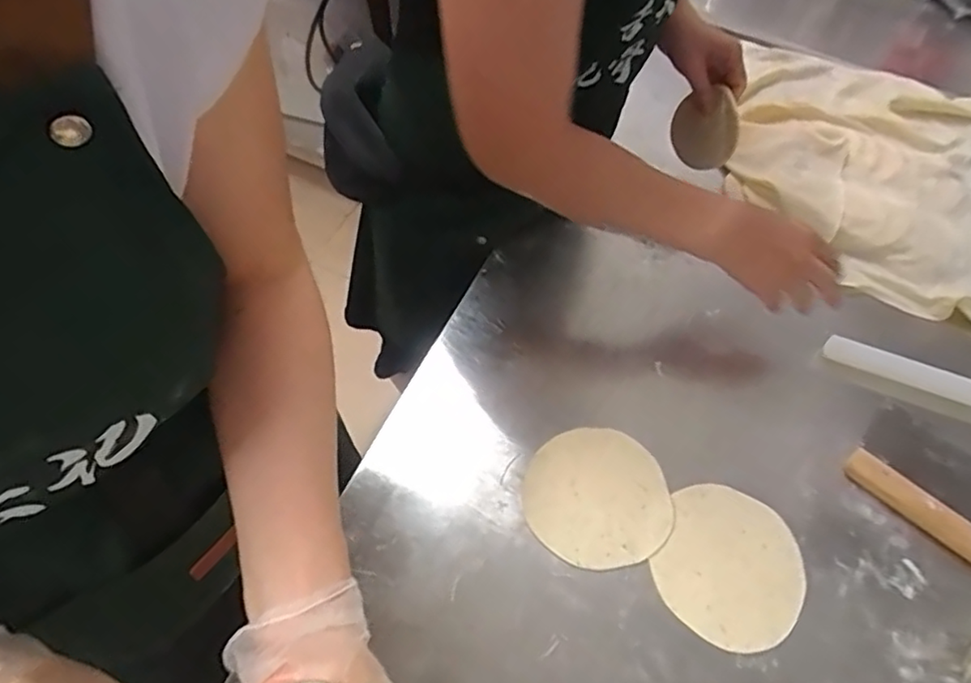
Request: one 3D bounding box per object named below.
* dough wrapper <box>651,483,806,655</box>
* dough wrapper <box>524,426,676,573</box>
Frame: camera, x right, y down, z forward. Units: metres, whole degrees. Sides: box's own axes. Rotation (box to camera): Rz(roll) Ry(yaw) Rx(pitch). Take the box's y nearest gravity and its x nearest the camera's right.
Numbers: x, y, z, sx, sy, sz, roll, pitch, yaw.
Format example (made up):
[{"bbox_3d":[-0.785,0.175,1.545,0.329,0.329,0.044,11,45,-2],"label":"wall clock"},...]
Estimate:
[{"bbox_3d":[0.218,0.198,0.556,0.124,0.009,0.132,1,58,-2],"label":"dough wrapper"},{"bbox_3d":[0.101,0.143,0.576,0.127,0.006,0.123,0,64,1],"label":"dough wrapper"}]

